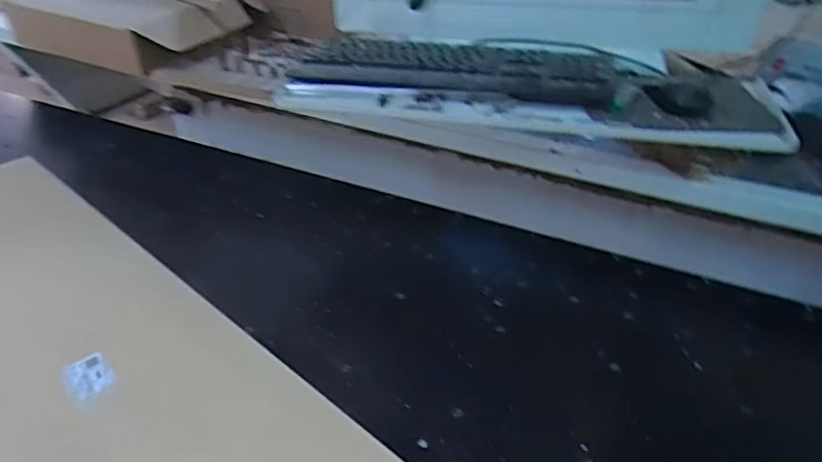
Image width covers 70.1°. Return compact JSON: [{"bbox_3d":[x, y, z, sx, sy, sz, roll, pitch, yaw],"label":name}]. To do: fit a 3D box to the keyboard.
[{"bbox_3d":[0.073,-0.242,0.851,0.470,0.032,0.164,9,36,12],"label":"keyboard"}]

